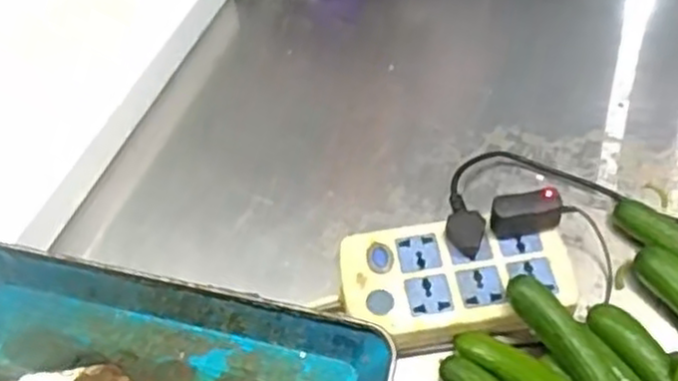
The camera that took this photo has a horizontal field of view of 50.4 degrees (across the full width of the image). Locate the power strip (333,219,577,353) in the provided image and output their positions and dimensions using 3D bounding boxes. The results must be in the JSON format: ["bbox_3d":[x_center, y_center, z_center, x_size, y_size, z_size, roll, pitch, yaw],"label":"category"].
[{"bbox_3d":[0.095,0.075,0.586,0.182,0.031,0.097,-7,53,0],"label":"power strip"}]

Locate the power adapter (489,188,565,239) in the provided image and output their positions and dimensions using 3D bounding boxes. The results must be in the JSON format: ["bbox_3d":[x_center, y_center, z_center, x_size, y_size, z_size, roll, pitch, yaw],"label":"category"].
[{"bbox_3d":[0.153,0.019,0.586,0.055,0.032,0.024,-6,53,1],"label":"power adapter"}]

